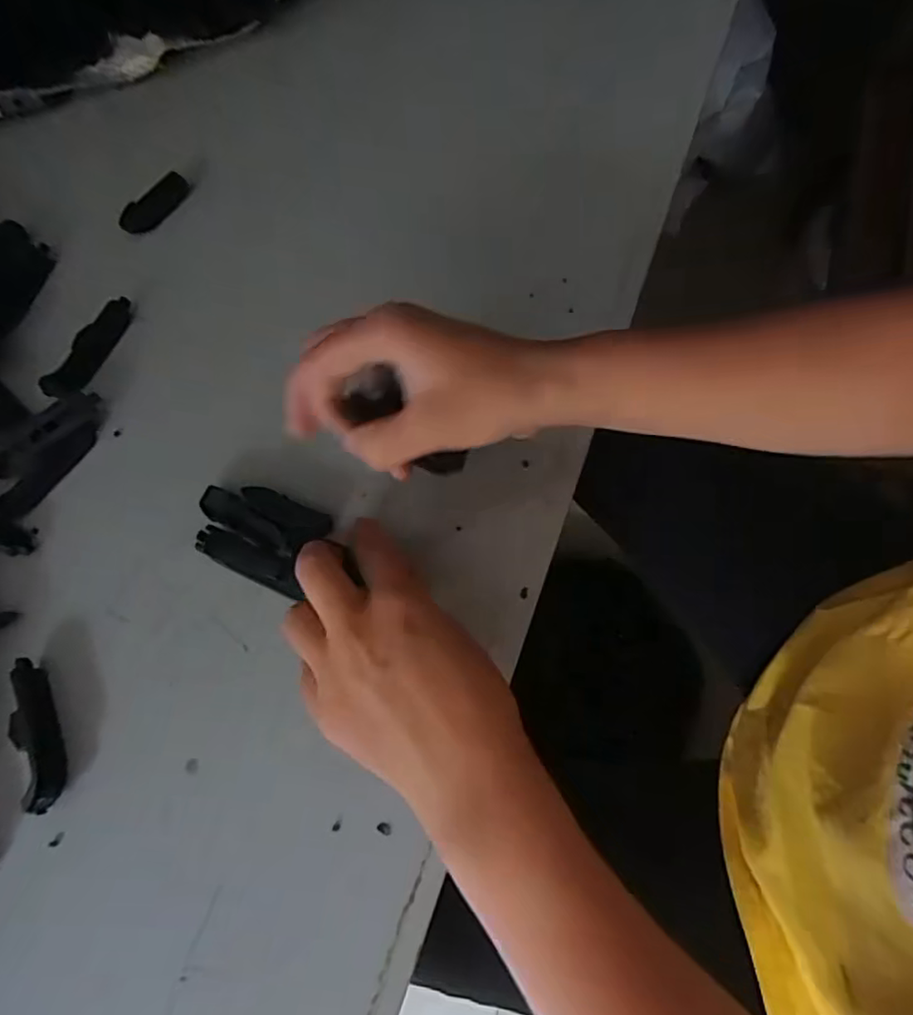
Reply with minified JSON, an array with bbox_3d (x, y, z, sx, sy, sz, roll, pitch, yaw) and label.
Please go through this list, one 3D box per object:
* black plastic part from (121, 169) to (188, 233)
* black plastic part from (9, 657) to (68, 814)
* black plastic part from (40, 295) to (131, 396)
[{"bbox_3d":[-0.202,-0.204,0.419,0.022,0.006,0.053,38,79,15],"label":"black plastic part"},{"bbox_3d":[-0.213,0.113,0.316,0.017,0.012,0.074,-22,71,-2],"label":"black plastic part"},{"bbox_3d":[-0.226,-0.099,0.385,0.023,0.007,0.073,24,75,12],"label":"black plastic part"}]

